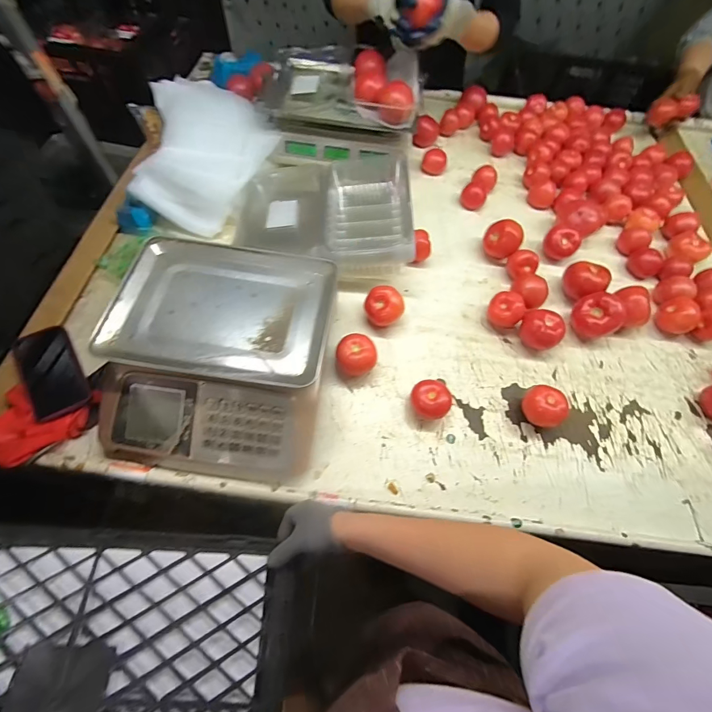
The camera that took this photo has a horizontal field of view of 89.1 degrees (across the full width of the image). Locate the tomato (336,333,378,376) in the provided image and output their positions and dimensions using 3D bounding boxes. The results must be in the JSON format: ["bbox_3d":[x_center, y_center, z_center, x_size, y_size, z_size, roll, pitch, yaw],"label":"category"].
[{"bbox_3d":[0.001,0.003,0.645,0.072,0.059,0.067,1,62,-2],"label":"tomato"}]

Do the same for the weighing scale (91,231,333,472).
[{"bbox_3d":[-0.213,-0.009,0.581,0.325,0.106,0.351,8,62,1],"label":"weighing scale"}]

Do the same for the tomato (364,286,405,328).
[{"bbox_3d":[0.052,-0.092,0.692,0.065,0.064,0.066,1,62,-2],"label":"tomato"}]

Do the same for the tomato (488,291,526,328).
[{"bbox_3d":[0.294,-0.089,0.712,0.066,0.058,0.057,31,65,13],"label":"tomato"}]

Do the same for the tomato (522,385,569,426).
[{"bbox_3d":[0.319,0.087,0.618,0.061,0.061,0.068,-33,68,-18],"label":"tomato"}]

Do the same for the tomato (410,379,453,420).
[{"bbox_3d":[0.128,0.076,0.617,0.059,0.055,0.063,1,62,-2],"label":"tomato"}]

